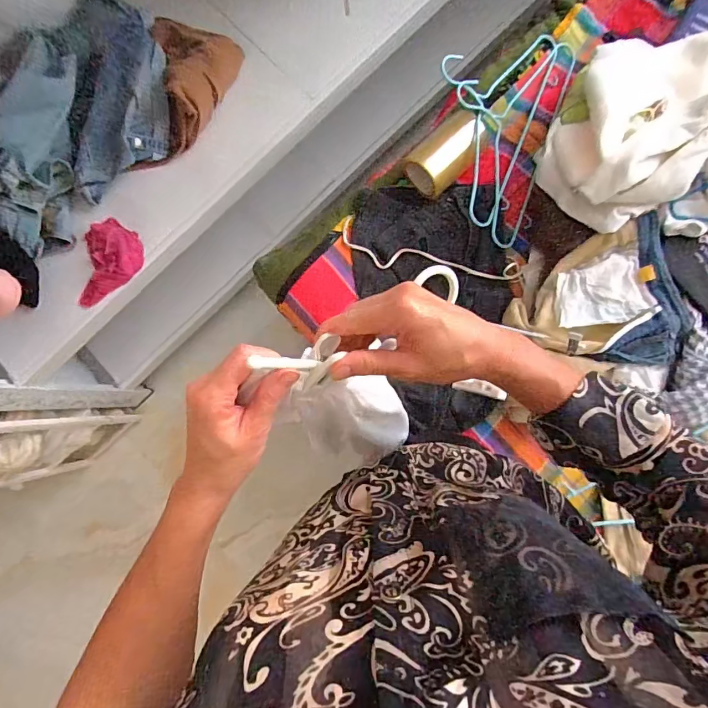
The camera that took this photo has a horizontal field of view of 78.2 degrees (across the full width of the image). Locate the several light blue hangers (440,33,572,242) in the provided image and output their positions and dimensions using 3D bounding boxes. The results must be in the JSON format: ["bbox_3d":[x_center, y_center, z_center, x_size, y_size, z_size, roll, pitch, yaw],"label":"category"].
[{"bbox_3d":[0.283,-0.474,0.873,0.250,0.107,0.475,19,86,5],"label":"several light blue hangers"}]

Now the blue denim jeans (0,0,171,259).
[{"bbox_3d":[-0.613,-0.513,0.942,0.345,0.123,0.581,29,86,5],"label":"blue denim jeans"}]

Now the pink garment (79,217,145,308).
[{"bbox_3d":[-0.541,-0.208,0.964,0.131,0.043,0.196,1,84,3],"label":"pink garment"}]

